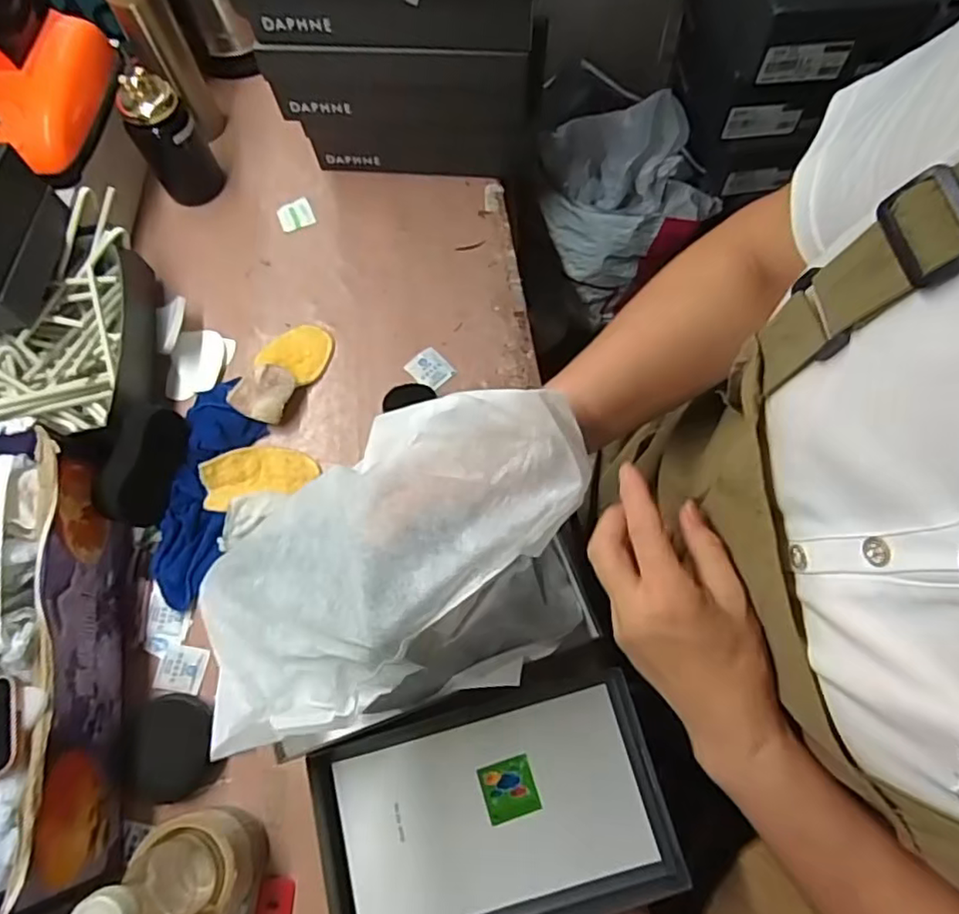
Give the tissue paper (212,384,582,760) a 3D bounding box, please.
[{"bbox_3d":[-0.074,0.074,0.393,0.298,0.082,0.169,-25,63,28],"label":"tissue paper"}]

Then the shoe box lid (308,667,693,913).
[{"bbox_3d":[0.011,0.324,0.566,0.306,0.027,0.198,-13,69,-3],"label":"shoe box lid"}]

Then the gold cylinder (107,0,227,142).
[{"bbox_3d":[-0.396,-0.509,0.766,0.059,0.241,0.071,-35,72,-11],"label":"gold cylinder"}]

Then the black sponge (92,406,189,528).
[{"bbox_3d":[-0.348,0.008,0.642,0.050,0.044,0.122,12,70,6],"label":"black sponge"}]

